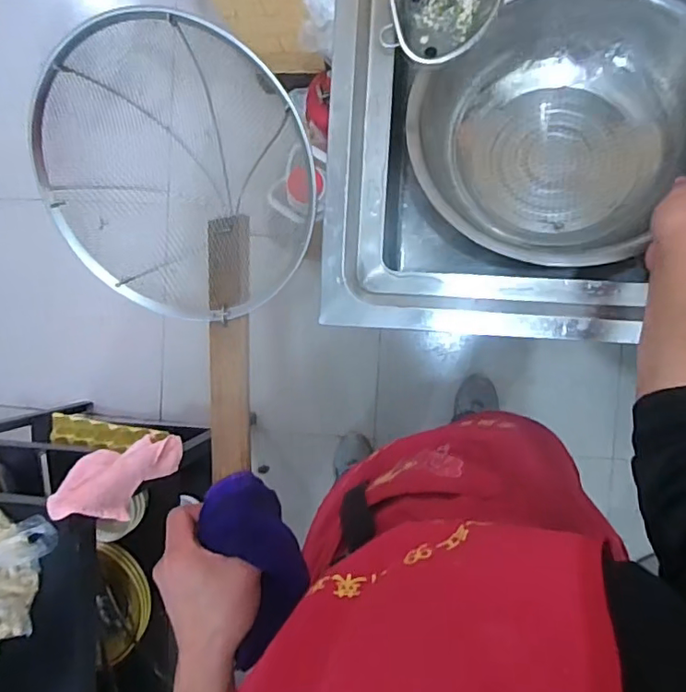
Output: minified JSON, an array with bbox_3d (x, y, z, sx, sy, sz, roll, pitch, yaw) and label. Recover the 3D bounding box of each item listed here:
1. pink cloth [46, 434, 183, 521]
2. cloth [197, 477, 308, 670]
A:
[{"bbox_3d":[-0.345,0.202,0.820,0.115,0.237,0.082,-8,92,8],"label":"pink cloth"},{"bbox_3d":[-0.076,0.178,0.465,0.061,0.054,0.139,-26,76,8],"label":"cloth"}]

